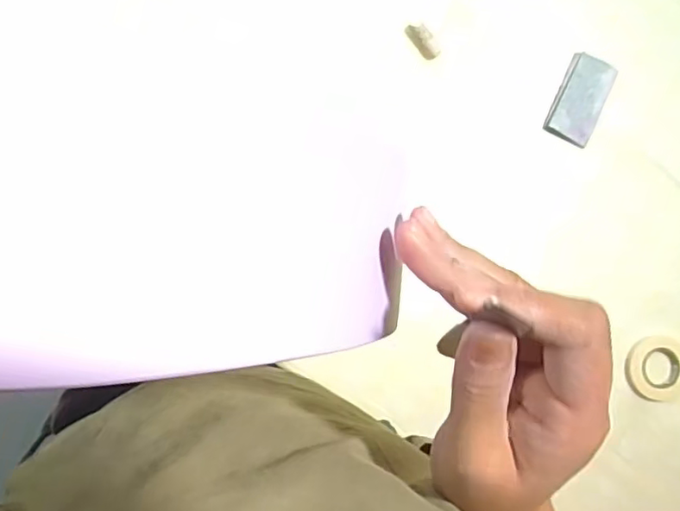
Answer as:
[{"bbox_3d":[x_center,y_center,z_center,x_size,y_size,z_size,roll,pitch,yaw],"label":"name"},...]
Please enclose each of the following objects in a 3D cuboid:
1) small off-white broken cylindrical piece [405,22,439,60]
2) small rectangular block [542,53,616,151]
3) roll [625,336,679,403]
[{"bbox_3d":[0.069,-0.180,0.492,0.012,0.015,0.034,-37,91,-7],"label":"small off-white broken cylindrical piece"},{"bbox_3d":[0.210,-0.135,0.510,0.042,0.008,0.075,26,84,-4],"label":"small rectangular block"},{"bbox_3d":[0.280,0.100,0.516,0.057,0.010,0.057,0,87,-6],"label":"roll"}]

